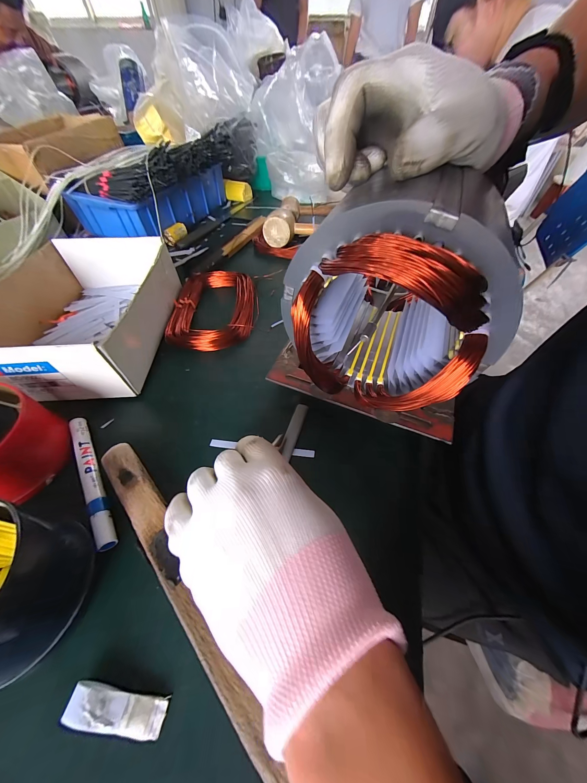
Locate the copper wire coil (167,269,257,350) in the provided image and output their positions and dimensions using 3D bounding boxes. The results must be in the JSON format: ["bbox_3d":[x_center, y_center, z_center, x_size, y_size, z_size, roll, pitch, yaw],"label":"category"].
[{"bbox_3d":[-0.120,-0.133,0.394,0.125,0.025,0.179,-5,54,-4],"label":"copper wire coil"}]

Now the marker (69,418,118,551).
[{"bbox_3d":[-0.193,0.080,0.245,0.015,0.011,0.143,-29,59,-20],"label":"marker"}]

